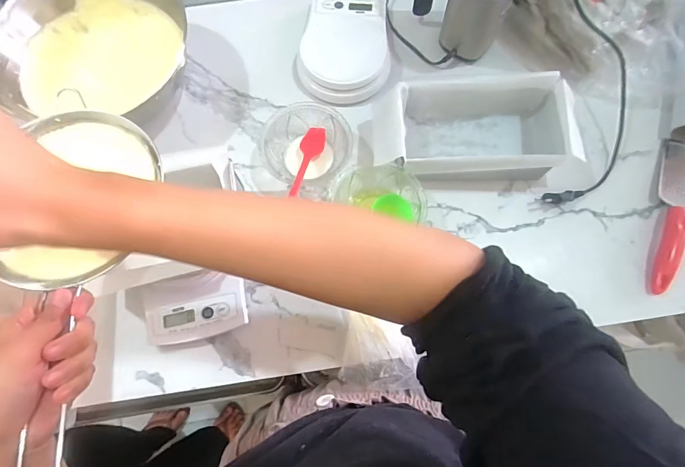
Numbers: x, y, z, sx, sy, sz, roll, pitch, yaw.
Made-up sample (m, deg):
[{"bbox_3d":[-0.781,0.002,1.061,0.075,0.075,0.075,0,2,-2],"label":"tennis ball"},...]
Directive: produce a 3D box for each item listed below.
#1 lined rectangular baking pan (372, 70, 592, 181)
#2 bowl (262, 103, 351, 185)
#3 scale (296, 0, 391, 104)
[{"bbox_3d":[0.167,-0.137,0.506,0.249,0.073,0.130,-3,73,0],"label":"lined rectangular baking pan"},{"bbox_3d":[-0.048,-0.122,0.520,0.116,0.049,0.111,0,73,1],"label":"bowl"},{"bbox_3d":[0.006,-0.301,0.580,0.143,0.036,0.210,9,73,4],"label":"scale"}]

